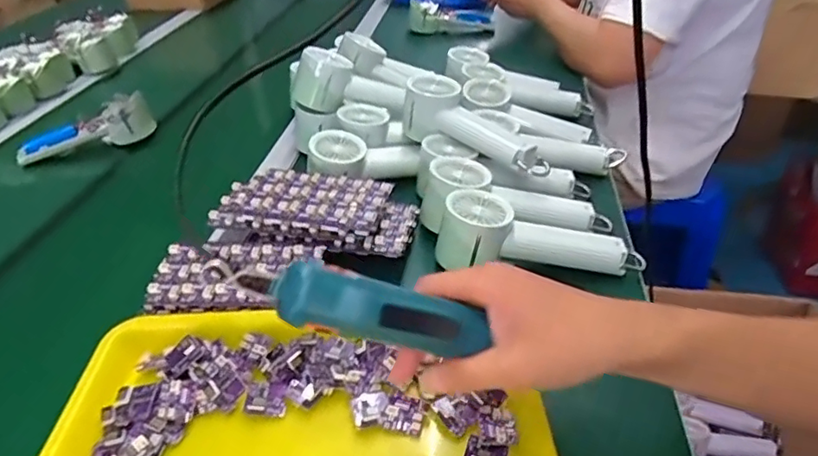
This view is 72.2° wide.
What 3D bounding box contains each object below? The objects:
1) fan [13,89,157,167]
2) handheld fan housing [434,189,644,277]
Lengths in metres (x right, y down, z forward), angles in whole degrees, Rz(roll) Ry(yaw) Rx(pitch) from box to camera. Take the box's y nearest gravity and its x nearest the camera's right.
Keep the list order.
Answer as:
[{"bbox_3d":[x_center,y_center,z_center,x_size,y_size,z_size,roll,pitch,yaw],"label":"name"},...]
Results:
[{"bbox_3d":[-0.438,-0.137,0.761,0.170,0.058,0.055,-16,38,-19],"label":"fan"},{"bbox_3d":[0.122,0.017,0.533,0.192,0.057,0.062,11,36,-6],"label":"handheld fan housing"}]

